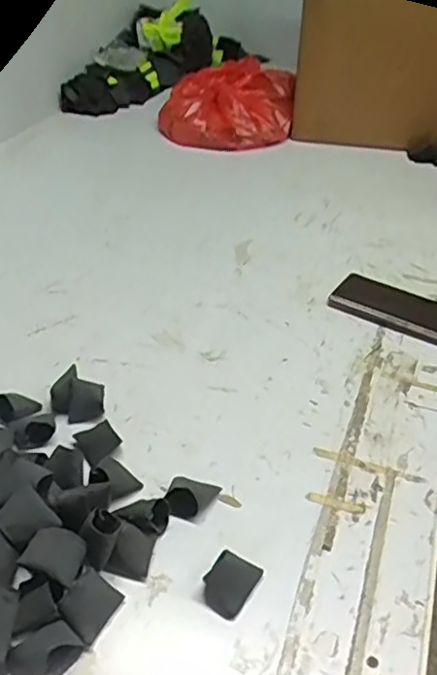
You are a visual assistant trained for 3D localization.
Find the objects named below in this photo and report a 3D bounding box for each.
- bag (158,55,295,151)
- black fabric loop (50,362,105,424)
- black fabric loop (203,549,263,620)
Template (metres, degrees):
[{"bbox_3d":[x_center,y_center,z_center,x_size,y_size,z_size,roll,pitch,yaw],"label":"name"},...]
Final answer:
[{"bbox_3d":[0.020,-0.483,1.283,0.257,0.079,0.324,5,38,4],"label":"bag"},{"bbox_3d":[-0.138,0.061,0.628,0.050,0.036,0.039,23,42,25],"label":"black fabric loop"},{"bbox_3d":[0.010,0.185,0.483,0.032,0.020,0.046,23,43,26],"label":"black fabric loop"}]

